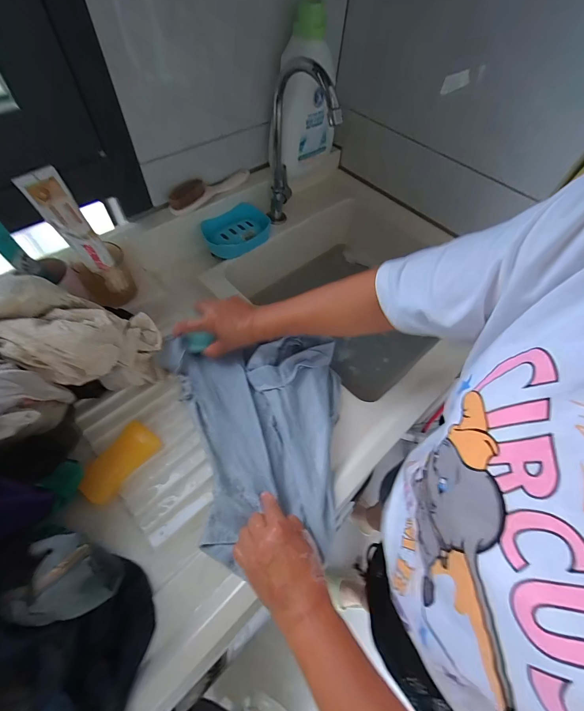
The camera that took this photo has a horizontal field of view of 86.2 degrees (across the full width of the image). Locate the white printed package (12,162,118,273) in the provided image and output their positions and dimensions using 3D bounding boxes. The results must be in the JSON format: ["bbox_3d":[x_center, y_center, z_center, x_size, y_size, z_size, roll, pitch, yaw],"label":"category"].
[{"bbox_3d":[-0.355,-0.212,0.502,0.055,0.156,0.024,-43,31,-26],"label":"white printed package"}]

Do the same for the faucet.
[{"bbox_3d":[-0.005,-0.402,0.616,0.074,0.317,0.145,-28,89,-20],"label":"faucet"}]

